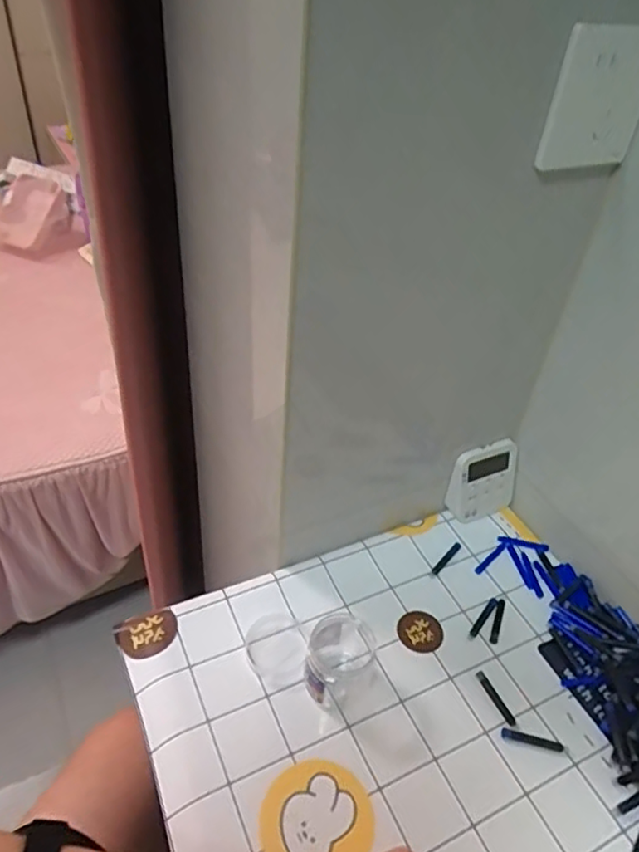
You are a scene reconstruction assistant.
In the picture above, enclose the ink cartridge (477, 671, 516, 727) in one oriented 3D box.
[{"bbox_3d":[0.143,0.220,0.495,0.008,0.004,0.046,-14,45,-22],"label":"ink cartridge"}]

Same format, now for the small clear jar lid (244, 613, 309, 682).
[{"bbox_3d":[-0.036,0.186,0.516,0.050,0.006,0.056,-7,42,-15],"label":"small clear jar lid"}]

